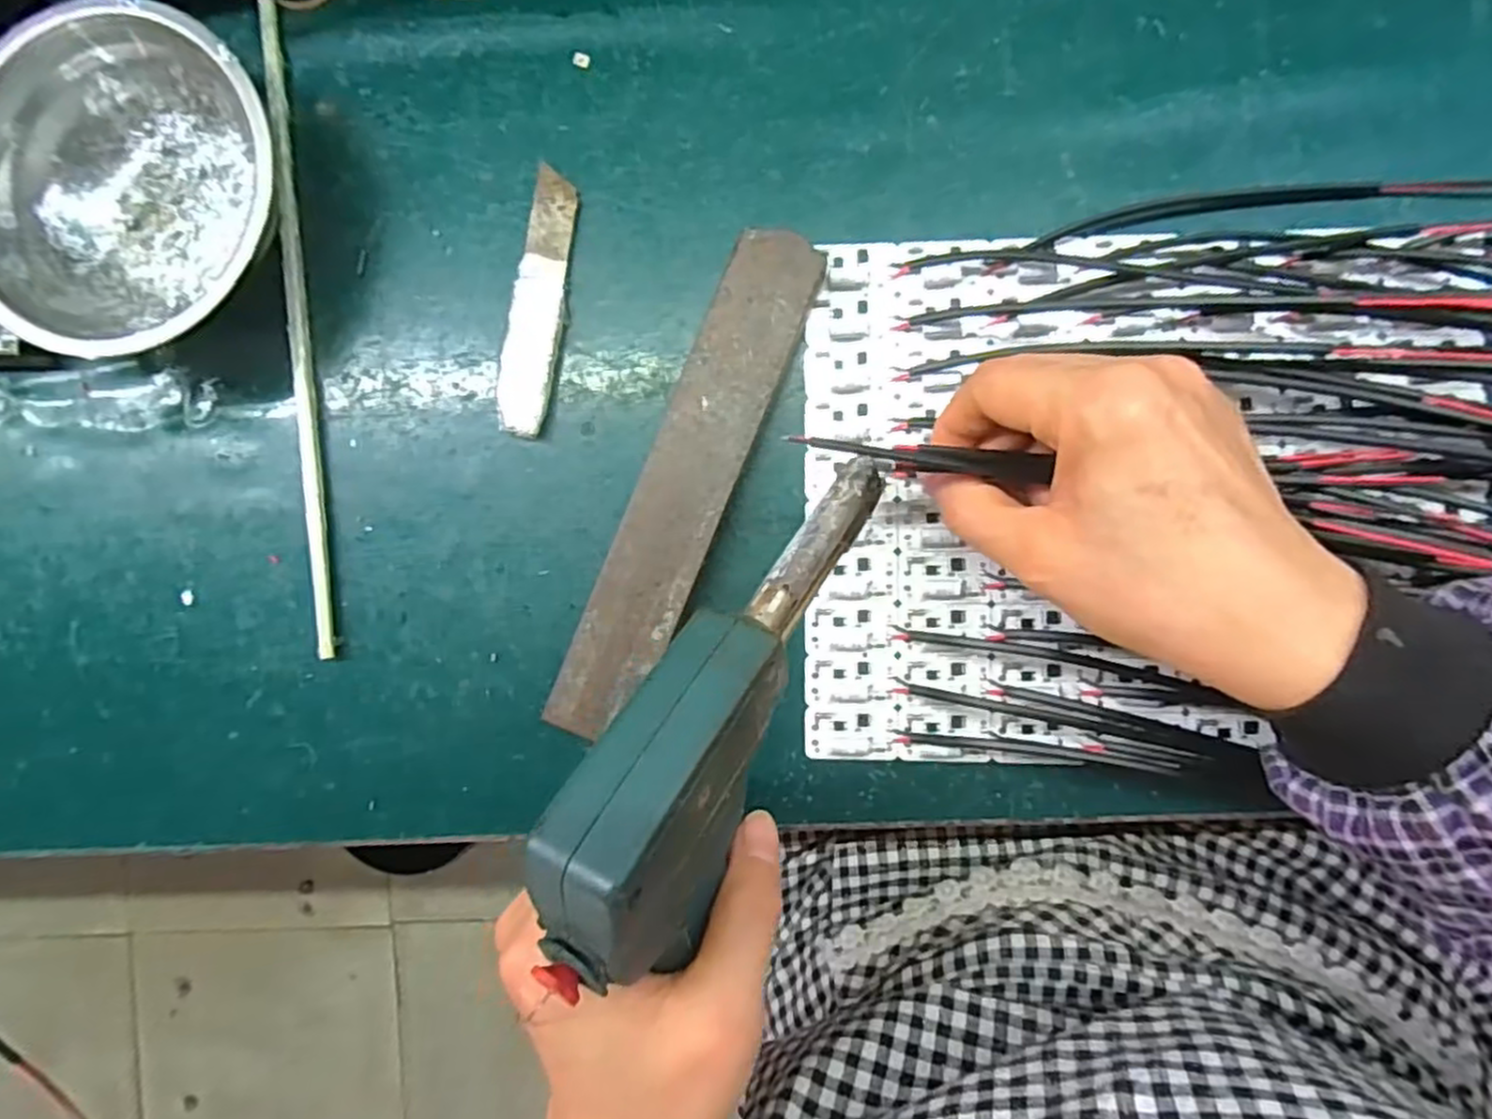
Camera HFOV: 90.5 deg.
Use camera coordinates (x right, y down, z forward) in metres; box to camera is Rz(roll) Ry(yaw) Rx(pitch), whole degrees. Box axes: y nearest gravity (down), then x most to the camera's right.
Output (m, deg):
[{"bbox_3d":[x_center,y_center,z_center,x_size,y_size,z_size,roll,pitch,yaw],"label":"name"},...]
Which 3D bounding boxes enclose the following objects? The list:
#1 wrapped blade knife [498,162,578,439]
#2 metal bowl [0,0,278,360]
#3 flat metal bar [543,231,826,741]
[{"bbox_3d":[-0.082,-0.101,0.292,0.022,0.008,0.103,9,91,5],"label":"wrapped blade knife"},{"bbox_3d":[-0.238,-0.140,0.287,0.115,0.039,0.127,7,91,5],"label":"metal bowl"},{"bbox_3d":[-0.023,-0.027,0.283,0.035,0.016,0.197,23,92,4],"label":"flat metal bar"}]

